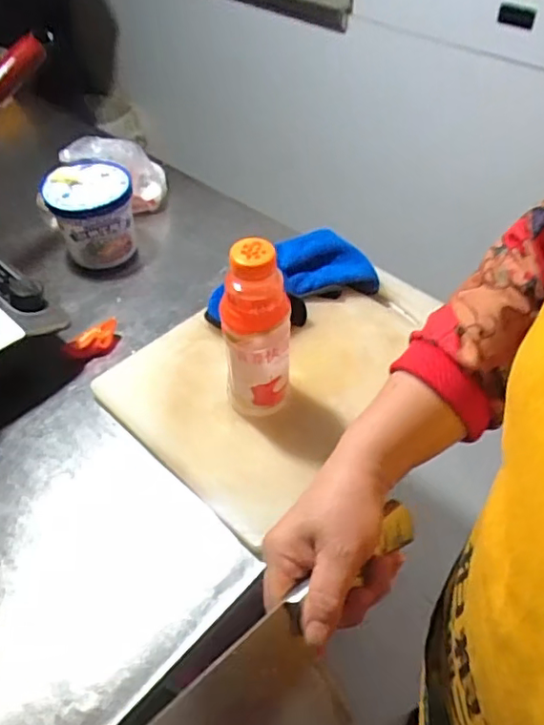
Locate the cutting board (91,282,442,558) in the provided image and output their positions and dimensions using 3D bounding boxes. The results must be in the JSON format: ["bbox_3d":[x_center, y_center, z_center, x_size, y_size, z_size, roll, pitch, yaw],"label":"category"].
[{"bbox_3d":[0.024,0.000,0.676,0.371,0.029,0.263,-33,54,-29],"label":"cutting board"}]

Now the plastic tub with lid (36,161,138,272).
[{"bbox_3d":[-0.250,-0.203,0.806,0.109,0.117,0.109,1,45,-1],"label":"plastic tub with lid"}]

